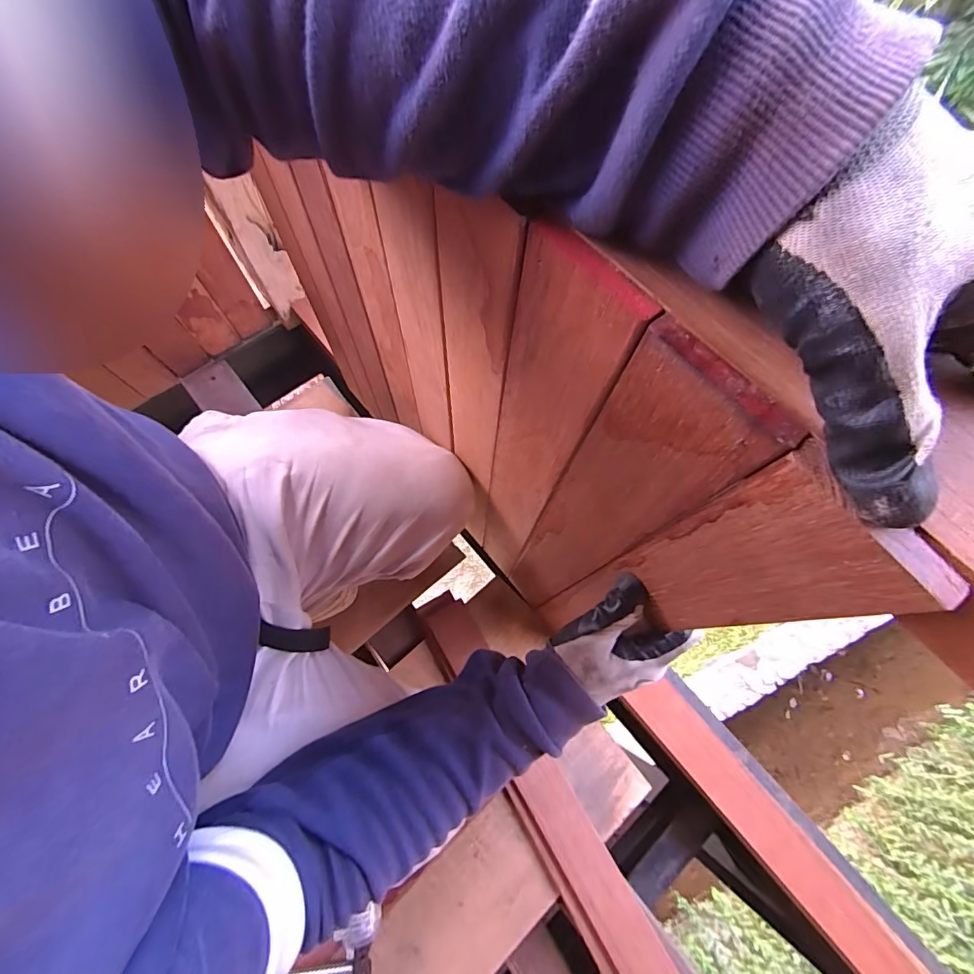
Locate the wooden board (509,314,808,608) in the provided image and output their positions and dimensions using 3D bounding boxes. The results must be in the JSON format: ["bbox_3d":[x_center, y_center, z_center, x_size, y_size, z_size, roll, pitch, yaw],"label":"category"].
[{"bbox_3d":[0.075,0.049,0.399,0.010,0.505,0.064,-38,76,-14],"label":"wooden board"}]

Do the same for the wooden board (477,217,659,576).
[{"bbox_3d":[0.031,0.001,0.414,0.011,0.504,0.064,-38,76,-14],"label":"wooden board"}]

